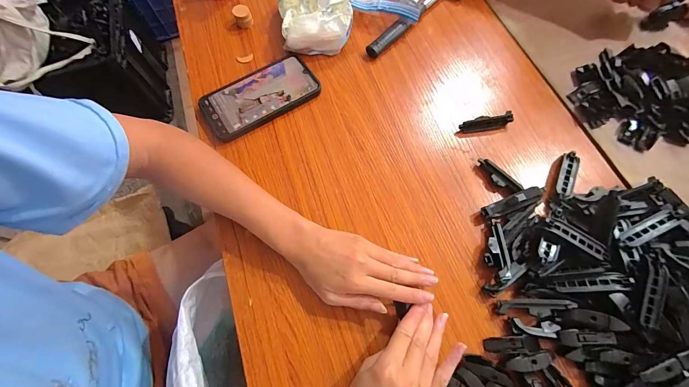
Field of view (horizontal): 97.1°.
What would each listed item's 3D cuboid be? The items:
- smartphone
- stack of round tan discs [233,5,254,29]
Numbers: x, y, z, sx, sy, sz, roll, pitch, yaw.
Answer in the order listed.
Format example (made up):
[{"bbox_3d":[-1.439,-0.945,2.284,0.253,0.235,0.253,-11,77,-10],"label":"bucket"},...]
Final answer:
[{"bbox_3d":[-0.120,-0.139,0.437,0.159,0.014,0.081,-30,71,-11],"label":"smartphone"},{"bbox_3d":[-0.162,-0.283,0.486,0.025,0.023,0.027,-24,70,-9],"label":"stack of round tan discs"}]

